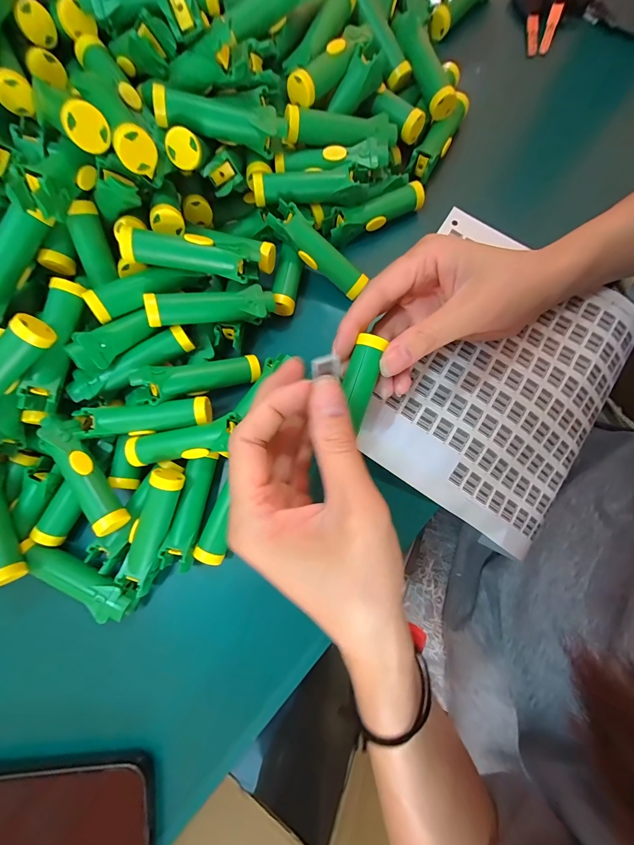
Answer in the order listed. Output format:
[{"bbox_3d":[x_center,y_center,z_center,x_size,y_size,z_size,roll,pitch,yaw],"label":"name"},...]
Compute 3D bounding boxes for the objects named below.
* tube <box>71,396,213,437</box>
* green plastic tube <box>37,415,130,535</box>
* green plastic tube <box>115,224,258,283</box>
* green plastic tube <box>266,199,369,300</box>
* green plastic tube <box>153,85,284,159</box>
[{"bbox_3d":[-0.108,-0.003,0.210,0.076,0.014,0.019,-7,80,0],"label":"tube"},{"bbox_3d":[-0.145,0.032,0.208,0.017,0.021,0.081,-33,81,-4],"label":"green plastic tube"},{"bbox_3d":[-0.077,-0.105,0.206,0.079,0.015,0.018,4,79,-19],"label":"green plastic tube"},{"bbox_3d":[0.001,-0.121,0.234,0.078,0.015,0.018,37,82,-15],"label":"green plastic tube"},{"bbox_3d":[-0.061,-0.195,0.213,0.079,0.017,0.021,-1,79,-17],"label":"green plastic tube"}]

